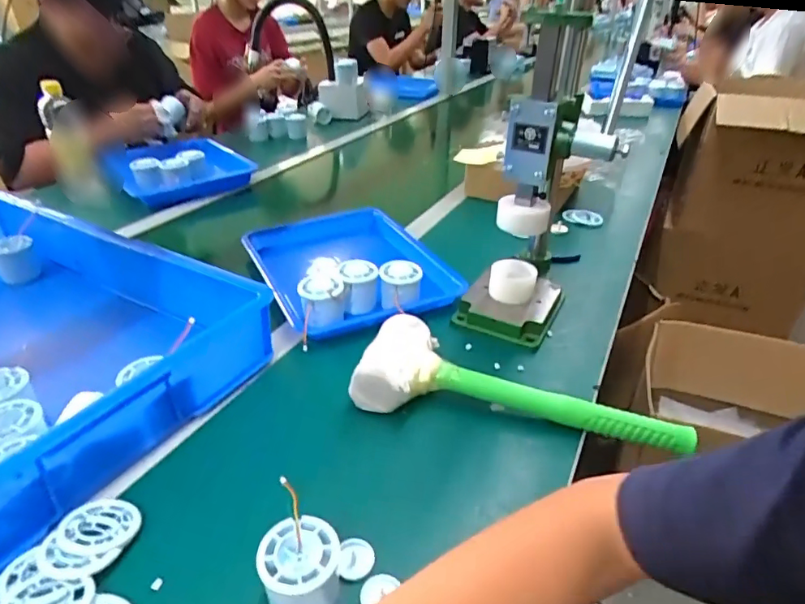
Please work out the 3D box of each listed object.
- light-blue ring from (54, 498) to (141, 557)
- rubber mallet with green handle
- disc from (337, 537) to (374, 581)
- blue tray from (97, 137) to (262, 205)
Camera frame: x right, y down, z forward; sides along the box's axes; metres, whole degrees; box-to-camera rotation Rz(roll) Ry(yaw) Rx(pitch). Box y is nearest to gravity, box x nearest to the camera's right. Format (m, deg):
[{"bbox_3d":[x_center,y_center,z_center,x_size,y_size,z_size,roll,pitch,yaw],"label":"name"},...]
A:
[{"bbox_3d":[-0.243,0.180,0.409,0.055,0.006,0.054,11,19,-4],"label":"light-blue ring"},{"bbox_3d":[0.120,0.086,0.536,0.337,0.062,0.086,5,33,8],"label":"rubber mallet with green handle"},{"bbox_3d":[-0.036,0.202,0.403,0.028,0.010,0.028,3,30,-2],"label":"disc"},{"bbox_3d":[-0.502,-0.305,1.133,0.265,0.078,0.273,-23,39,-31],"label":"blue tray"}]

